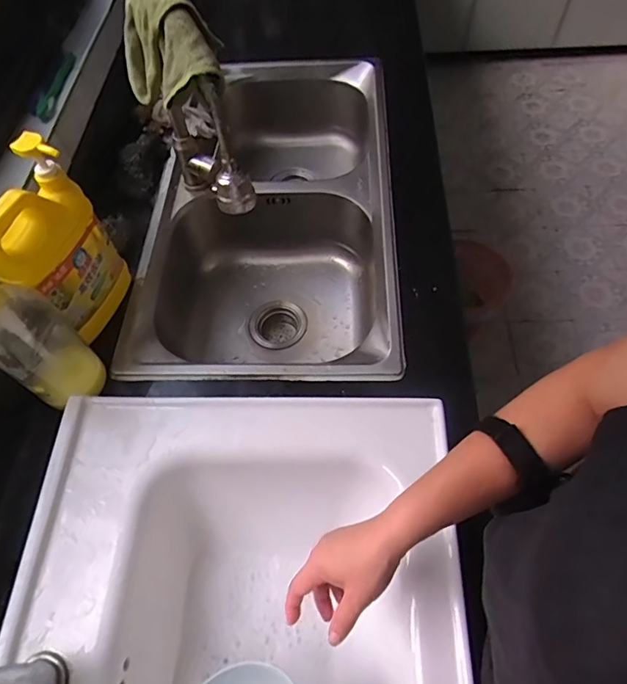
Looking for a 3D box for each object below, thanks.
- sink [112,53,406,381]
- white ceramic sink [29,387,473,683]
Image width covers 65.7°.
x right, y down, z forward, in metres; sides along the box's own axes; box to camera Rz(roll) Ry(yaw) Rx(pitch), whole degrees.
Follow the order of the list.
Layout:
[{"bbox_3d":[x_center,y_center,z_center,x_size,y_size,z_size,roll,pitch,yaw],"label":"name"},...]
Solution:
[{"bbox_3d":[-0.062,-0.225,0.932,0.404,0.213,0.744,1,60,4],"label":"sink"},{"bbox_3d":[-0.080,0.353,0.511,0.454,0.157,0.586,0,60,3],"label":"white ceramic sink"}]

